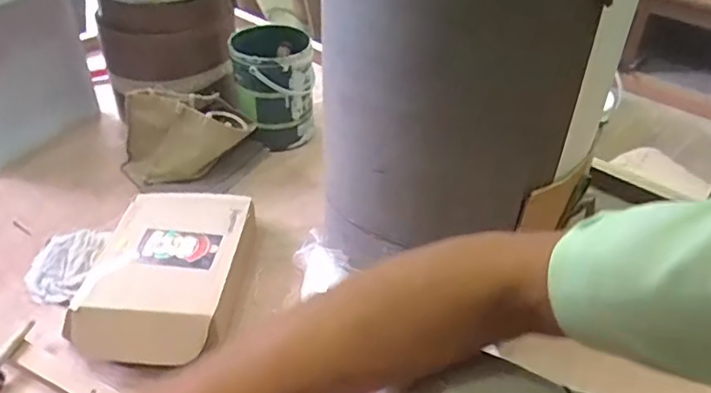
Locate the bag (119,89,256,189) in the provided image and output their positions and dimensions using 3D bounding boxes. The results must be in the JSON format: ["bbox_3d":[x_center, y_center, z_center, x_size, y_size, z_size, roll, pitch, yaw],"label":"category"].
[{"bbox_3d":[-0.334,-0.122,1.137,0.251,0.169,0.096,-7,40,-13],"label":"bag"}]

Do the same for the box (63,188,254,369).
[{"bbox_3d":[-0.289,0.117,0.901,0.230,0.075,0.312,2,38,-2],"label":"box"}]

